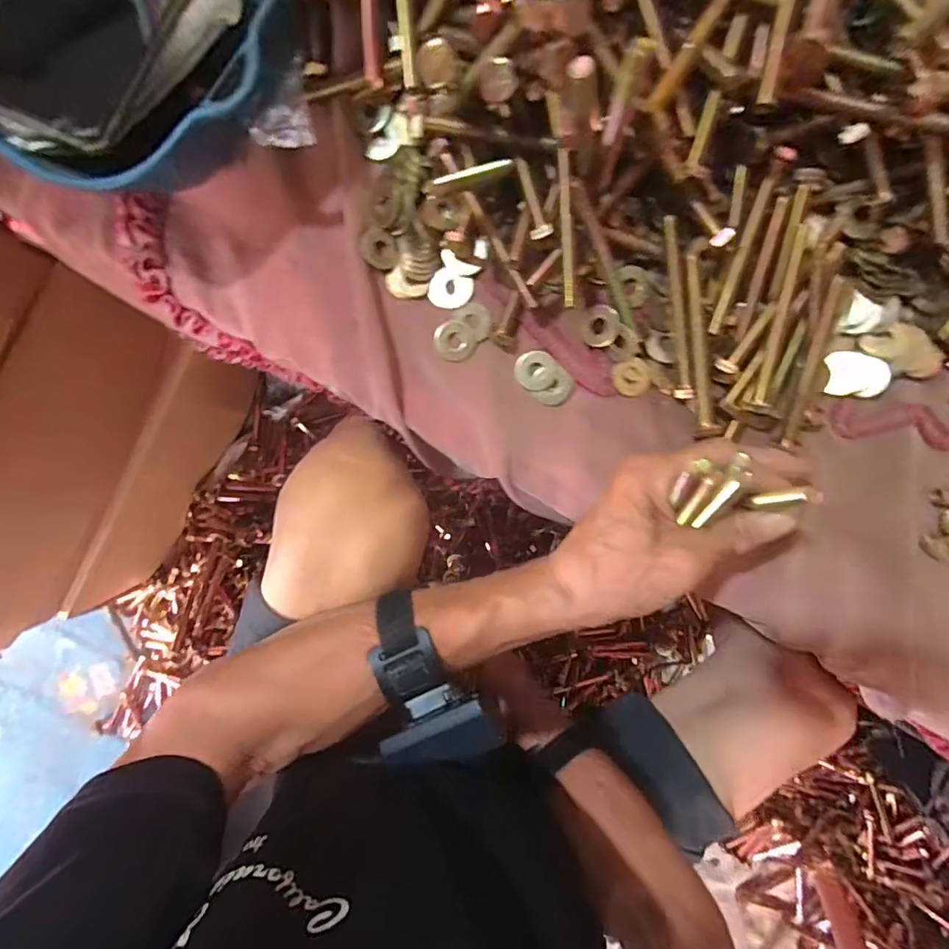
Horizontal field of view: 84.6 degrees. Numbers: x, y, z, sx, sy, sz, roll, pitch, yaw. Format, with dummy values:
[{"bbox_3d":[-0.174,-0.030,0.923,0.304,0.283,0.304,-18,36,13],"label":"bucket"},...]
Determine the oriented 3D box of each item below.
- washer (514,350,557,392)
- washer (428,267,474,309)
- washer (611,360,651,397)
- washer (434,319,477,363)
[{"bbox_3d":[0.039,-0.066,0.330,0.025,0.004,0.024,5,94,-1],"label":"washer"},{"bbox_3d":[-0.015,-0.116,0.328,0.027,0.004,0.022,16,94,-2],"label":"washer"},{"bbox_3d":[0.100,-0.061,0.329,0.026,0.004,0.023,-9,100,-15],"label":"washer"},{"bbox_3d":[-0.013,-0.085,0.331,0.026,0.004,0.026,6,94,-1],"label":"washer"}]

